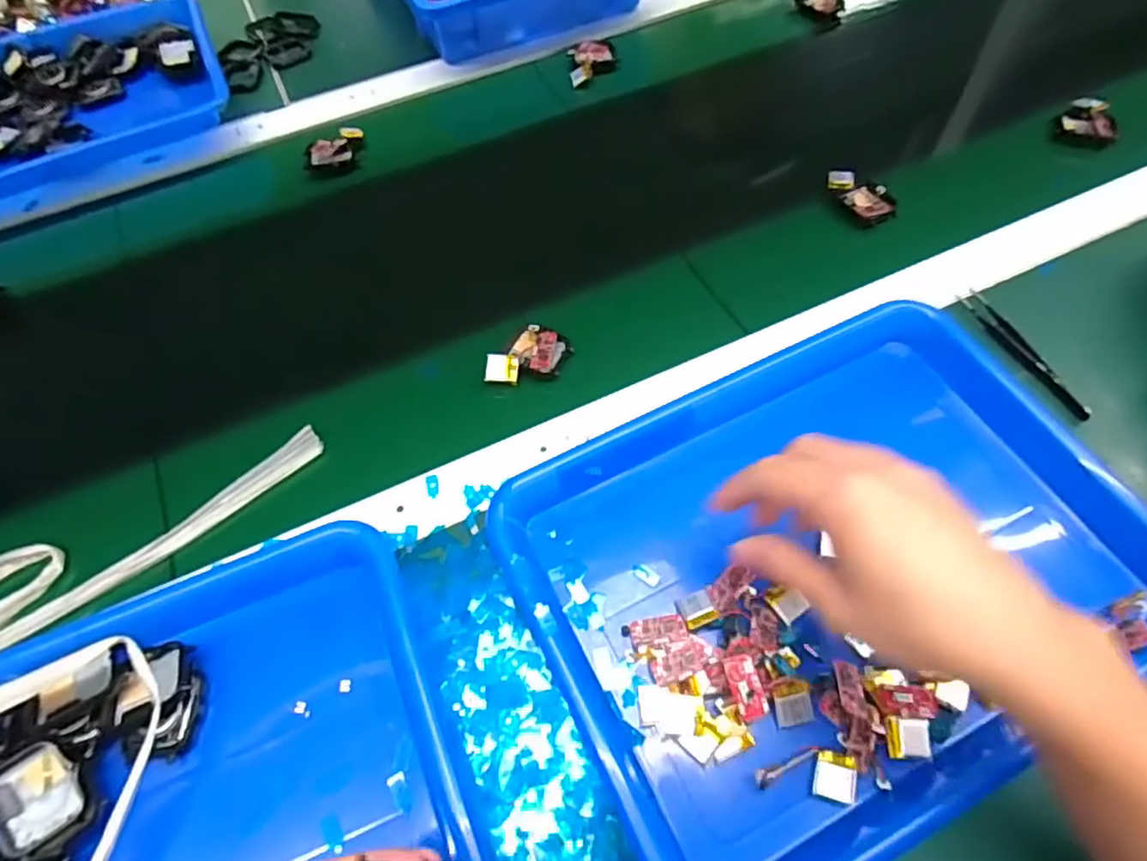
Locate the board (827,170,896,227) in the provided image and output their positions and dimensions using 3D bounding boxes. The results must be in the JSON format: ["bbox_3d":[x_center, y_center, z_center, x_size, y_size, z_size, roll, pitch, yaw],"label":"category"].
[{"bbox_3d":[0.234,-0.193,0.532,0.034,0.009,0.062,-25,63,-10],"label":"board"}]

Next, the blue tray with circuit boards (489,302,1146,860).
[{"bbox_3d":[0.145,0.080,0.380,0.332,0.053,0.252,-26,63,-11],"label":"blue tray with circuit boards"}]

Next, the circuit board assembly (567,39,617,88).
[{"bbox_3d":[0.020,-0.361,0.637,0.047,0.018,0.047,-7,61,-1],"label":"circuit board assembly"}]

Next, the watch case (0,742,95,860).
[{"bbox_3d":[-0.262,0.182,0.318,0.037,0.013,0.046,-33,65,-14],"label":"watch case"}]

